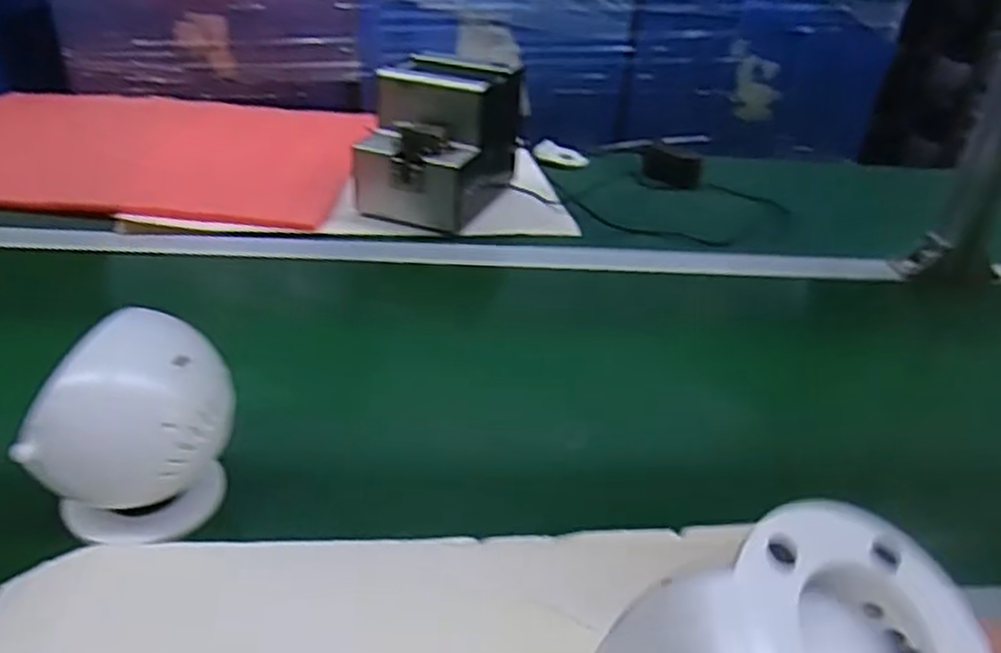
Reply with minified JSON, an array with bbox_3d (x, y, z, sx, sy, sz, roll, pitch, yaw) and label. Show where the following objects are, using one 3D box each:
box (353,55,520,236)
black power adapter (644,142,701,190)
[{"bbox_3d":[-0.068,-0.214,0.867,0.129,0.146,0.182,14,33,12],"label":"box"},{"bbox_3d":[0.231,-0.216,1.025,0.081,0.044,0.032,16,33,15],"label":"black power adapter"}]

